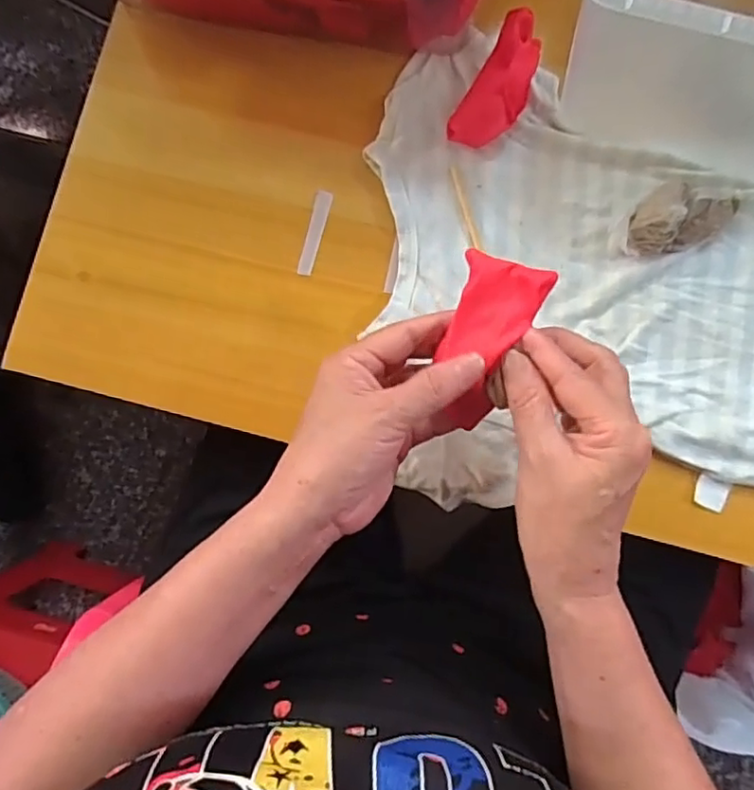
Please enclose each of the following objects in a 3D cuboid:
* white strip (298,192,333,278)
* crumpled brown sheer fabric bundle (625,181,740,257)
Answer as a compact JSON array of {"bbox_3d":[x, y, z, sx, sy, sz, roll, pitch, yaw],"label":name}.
[{"bbox_3d":[-0.042,-0.111,0.415,0.011,0.004,0.059,13,85,2],"label":"white strip"},{"bbox_3d":[0.196,-0.116,0.386,0.074,0.035,0.038,-11,84,0],"label":"crumpled brown sheer fabric bundle"}]

